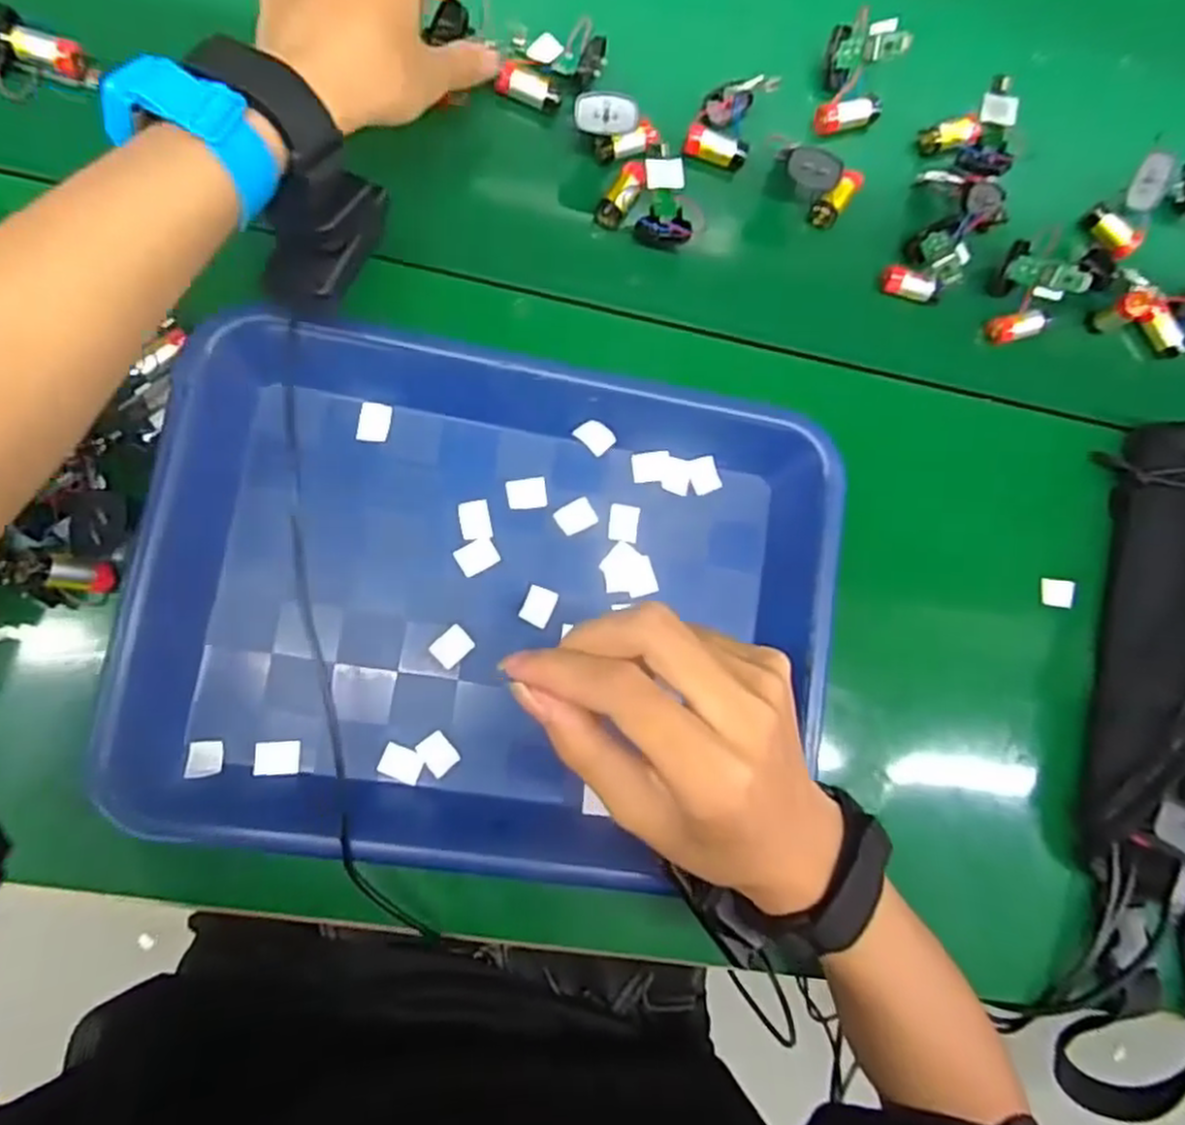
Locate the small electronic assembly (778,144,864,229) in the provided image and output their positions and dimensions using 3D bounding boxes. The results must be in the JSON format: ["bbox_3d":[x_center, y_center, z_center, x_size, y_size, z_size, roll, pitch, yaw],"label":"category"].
[{"bbox_3d":[0.133,-0.223,0.435,0.064,0.025,0.034,13,83,-45],"label":"small electronic assembly"}]

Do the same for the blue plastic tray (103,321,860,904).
[{"bbox_3d":[-0.046,0.016,0.390,0.332,0.050,0.264,8,85,-8],"label":"blue plastic tray"}]

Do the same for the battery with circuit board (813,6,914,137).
[{"bbox_3d":[0.161,-0.292,0.445,0.038,0.050,0.059,9,83,-8],"label":"battery with circuit board"}]

